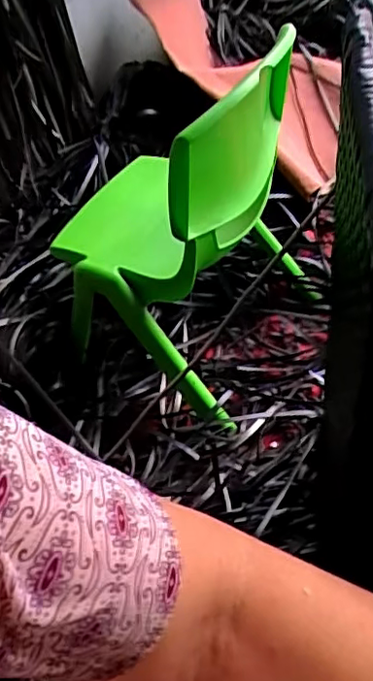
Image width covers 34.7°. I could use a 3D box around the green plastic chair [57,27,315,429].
[{"bbox_3d":[-0.027,-0.207,0.913,0.356,0.507,0.356,21,52,23],"label":"green plastic chair"}]

